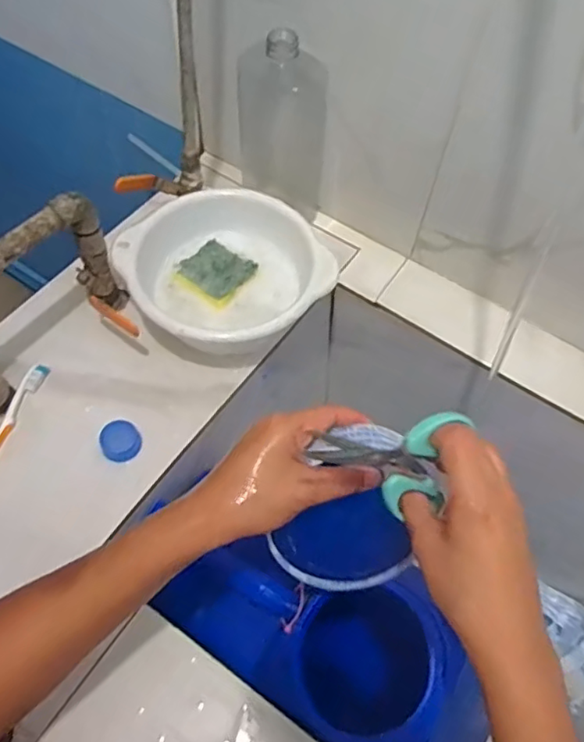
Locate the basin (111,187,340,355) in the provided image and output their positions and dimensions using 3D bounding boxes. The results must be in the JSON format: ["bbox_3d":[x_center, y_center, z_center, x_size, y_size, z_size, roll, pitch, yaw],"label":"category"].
[{"bbox_3d":[-0.073,-0.102,0.666,0.202,0.089,0.201,1,59,-2],"label":"basin"}]

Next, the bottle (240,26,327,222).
[{"bbox_3d":[-0.014,-0.274,0.688,0.104,0.222,0.053,4,59,-1],"label":"bottle"}]

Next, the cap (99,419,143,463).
[{"bbox_3d":[-0.171,0.070,0.598,0.038,0.022,0.036,1,59,-2],"label":"cap"}]

